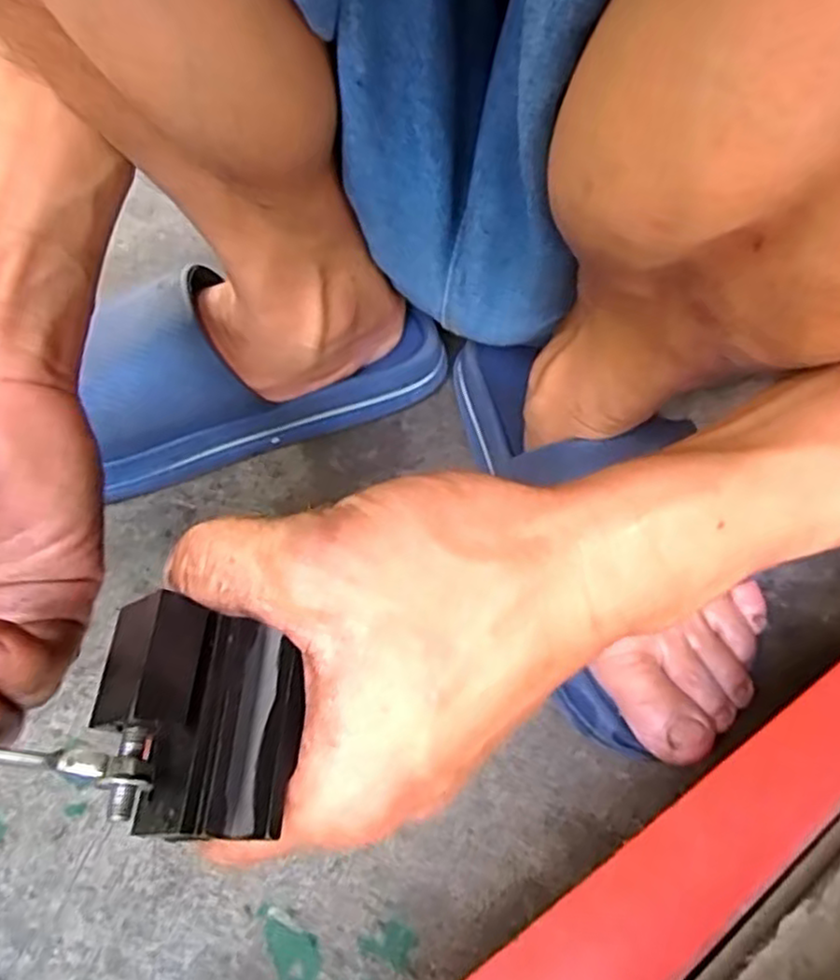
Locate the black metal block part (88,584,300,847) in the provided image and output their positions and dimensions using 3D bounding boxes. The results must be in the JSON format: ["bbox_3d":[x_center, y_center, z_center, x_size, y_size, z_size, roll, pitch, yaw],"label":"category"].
[{"bbox_3d":[-0.054,0.053,0.170,0.048,0.020,0.050,5,54,1],"label":"black metal block part"}]

